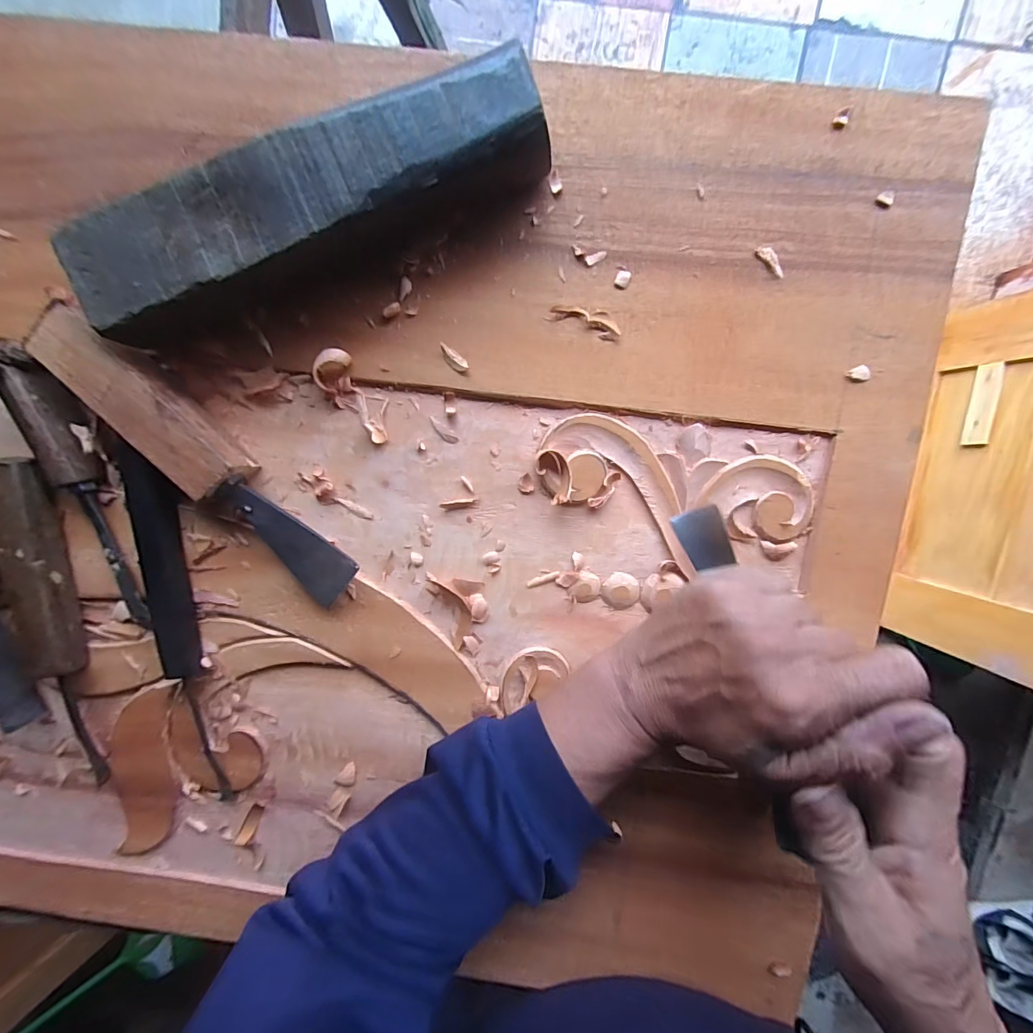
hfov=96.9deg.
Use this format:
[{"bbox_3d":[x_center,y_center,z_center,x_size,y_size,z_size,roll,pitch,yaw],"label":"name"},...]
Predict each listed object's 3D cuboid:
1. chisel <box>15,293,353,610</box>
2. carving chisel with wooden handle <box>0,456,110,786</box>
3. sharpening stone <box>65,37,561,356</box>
[{"bbox_3d":[-0.186,-0.028,0.274,0.042,0.036,0.213,-43,94,7],"label":"chisel"},{"bbox_3d":[-0.305,0.072,0.295,0.032,0.030,0.214,-1,97,2],"label":"carving chisel with wooden handle"},{"bbox_3d":[-0.108,-0.162,0.248,0.250,0.045,0.063,-19,96,5],"label":"sharpening stone"}]

